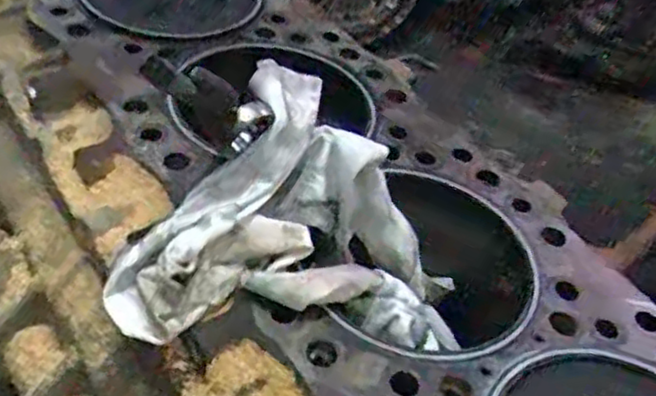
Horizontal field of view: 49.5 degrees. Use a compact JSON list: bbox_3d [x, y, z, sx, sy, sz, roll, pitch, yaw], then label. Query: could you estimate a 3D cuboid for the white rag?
[{"bbox_3d":[-0.025,0.015,0.393,0.185,0.128,0.106,-6,40,-10],"label":"white rag"}]

